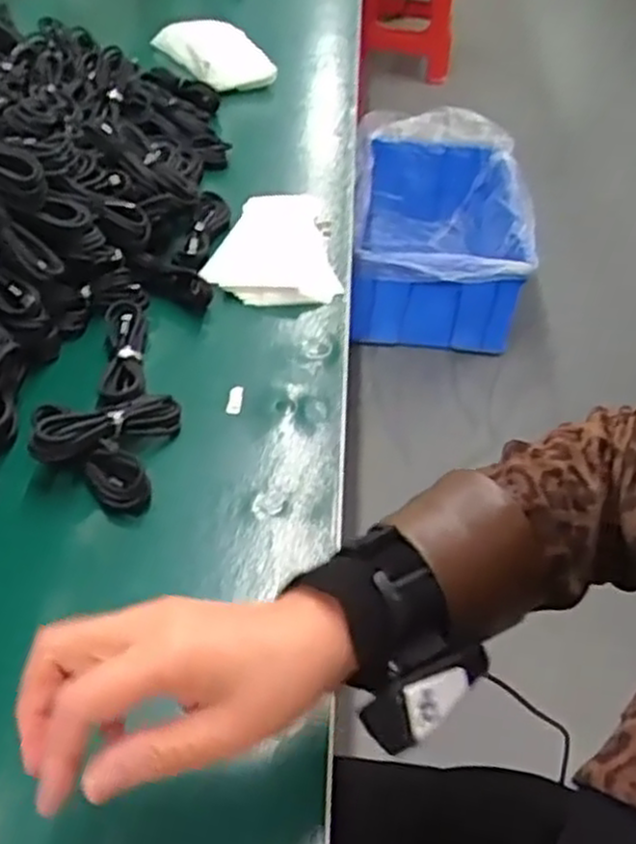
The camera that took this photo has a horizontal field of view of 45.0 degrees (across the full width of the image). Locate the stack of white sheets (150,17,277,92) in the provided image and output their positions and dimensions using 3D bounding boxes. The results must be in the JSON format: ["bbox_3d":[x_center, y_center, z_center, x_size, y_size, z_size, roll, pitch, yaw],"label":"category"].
[{"bbox_3d":[-0.148,-0.495,1.036,0.072,0.053,0.202,-33,56,-31],"label":"stack of white sheets"}]

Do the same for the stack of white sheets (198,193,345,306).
[{"bbox_3d":[-0.043,-0.171,0.745,0.120,0.023,0.162,2,45,-4],"label":"stack of white sheets"}]

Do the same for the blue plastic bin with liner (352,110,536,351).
[{"bbox_3d":[0.285,-0.485,1.908,0.410,0.359,0.640,3,45,-2],"label":"blue plastic bin with liner"}]

